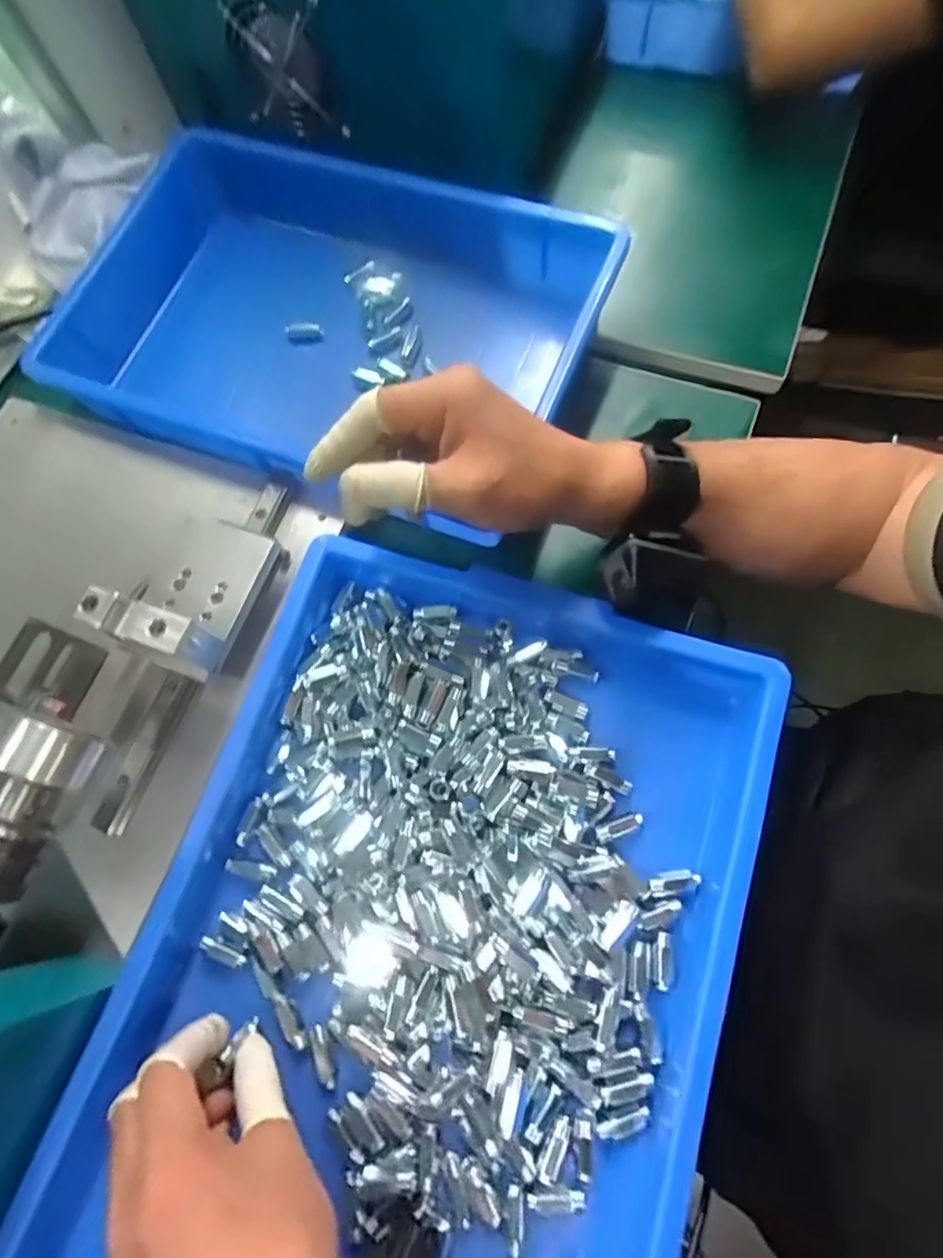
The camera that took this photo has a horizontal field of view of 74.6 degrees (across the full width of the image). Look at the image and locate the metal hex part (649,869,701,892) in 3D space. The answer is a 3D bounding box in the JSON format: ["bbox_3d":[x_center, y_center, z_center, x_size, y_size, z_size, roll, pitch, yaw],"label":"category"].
[{"bbox_3d":[0.112,0.138,0.342,0.028,0.004,0.009,-13,71,1],"label":"metal hex part"}]

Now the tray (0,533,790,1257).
[{"bbox_3d":[-0.027,0.183,0.323,0.312,0.047,0.441,16,73,10],"label":"tray"}]

